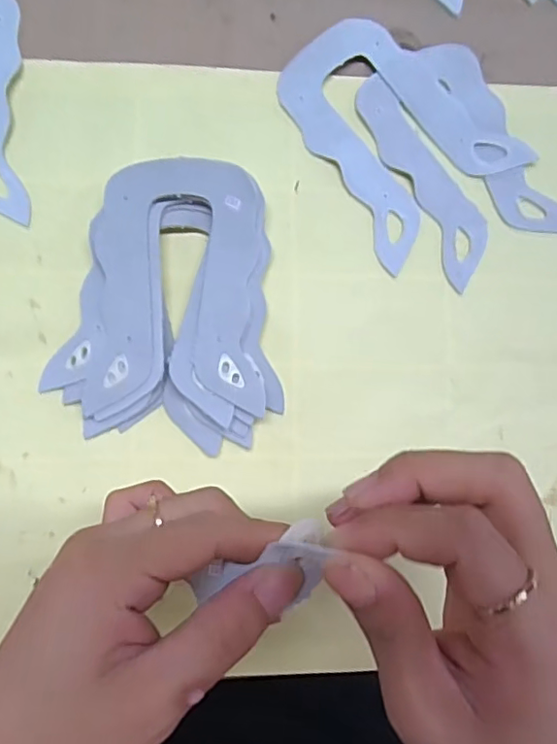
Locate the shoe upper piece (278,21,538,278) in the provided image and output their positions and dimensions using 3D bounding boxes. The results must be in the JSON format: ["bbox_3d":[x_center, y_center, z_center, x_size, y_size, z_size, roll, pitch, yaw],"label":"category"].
[{"bbox_3d":[0.060,-0.133,0.308,0.097,0.004,0.122,-41,91,-6],"label":"shoe upper piece"}]

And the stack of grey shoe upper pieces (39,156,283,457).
[{"bbox_3d":[-0.051,-0.035,0.285,0.109,0.022,0.135,9,86,-5],"label":"stack of grey shoe upper pieces"}]

